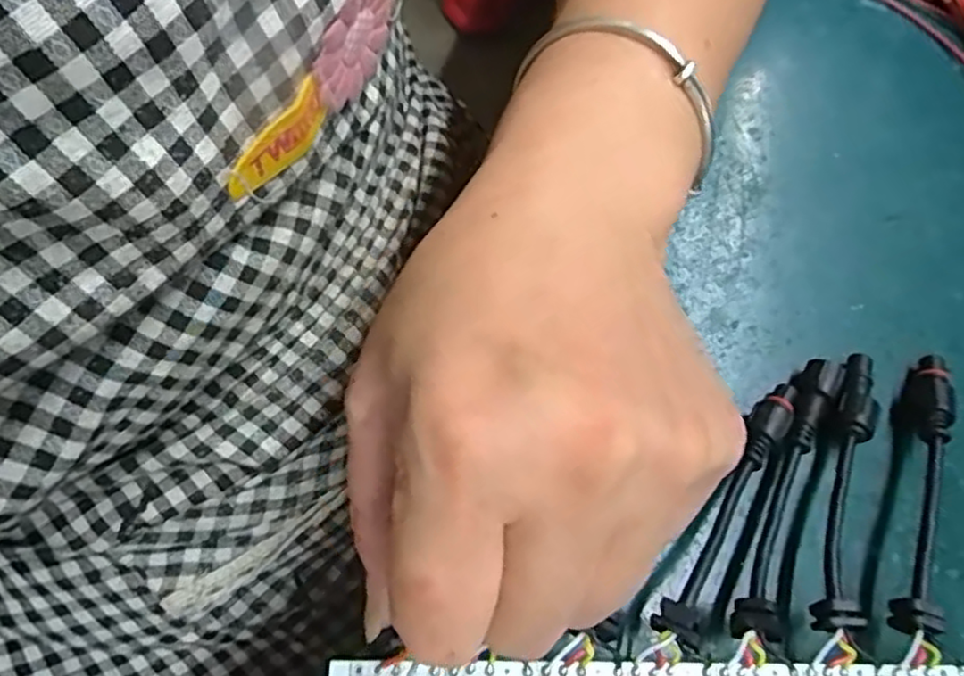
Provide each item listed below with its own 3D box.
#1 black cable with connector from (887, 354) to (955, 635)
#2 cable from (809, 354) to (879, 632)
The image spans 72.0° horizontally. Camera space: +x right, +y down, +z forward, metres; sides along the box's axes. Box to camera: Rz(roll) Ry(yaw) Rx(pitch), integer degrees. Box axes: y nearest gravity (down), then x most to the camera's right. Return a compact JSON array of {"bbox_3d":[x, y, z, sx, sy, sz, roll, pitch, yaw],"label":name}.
[{"bbox_3d":[0.138,0.045,0.204,0.012,0.017,0.094,22,58,10],"label":"black cable with connector"},{"bbox_3d":[0.111,0.042,0.201,0.012,0.010,0.093,21,57,10],"label":"cable"}]

